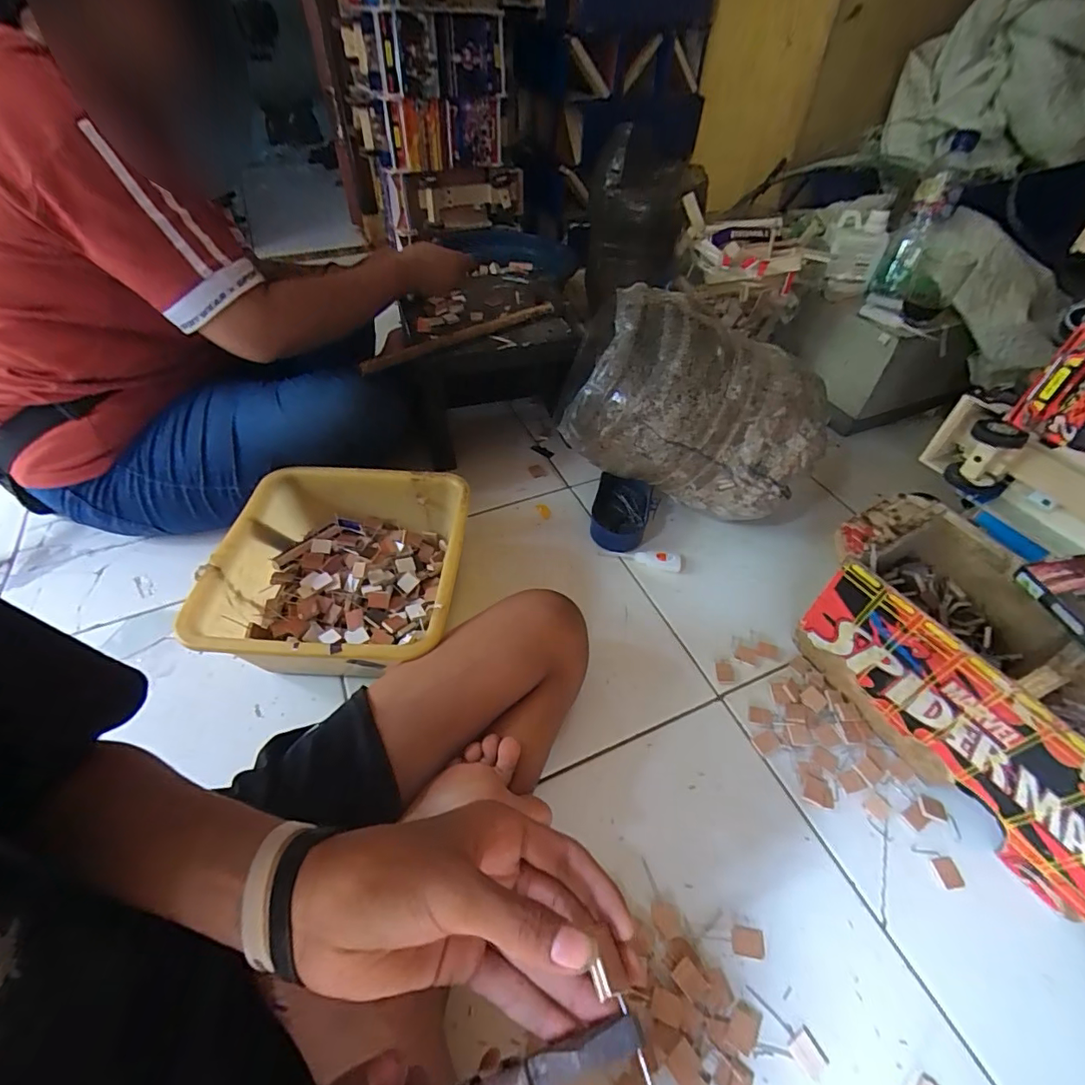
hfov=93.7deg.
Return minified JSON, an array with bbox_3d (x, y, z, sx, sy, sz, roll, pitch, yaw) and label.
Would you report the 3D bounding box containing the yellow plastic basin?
[{"bbox_3d":[-0.231,0.046,0.618,0.265,0.124,0.264,3,48,1],"label":"yellow plastic basin"}]

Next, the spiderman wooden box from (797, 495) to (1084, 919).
[{"bbox_3d":[0.453,0.141,0.515,0.161,0.178,0.354,-24,53,-21],"label":"spiderman wooden box"}]

